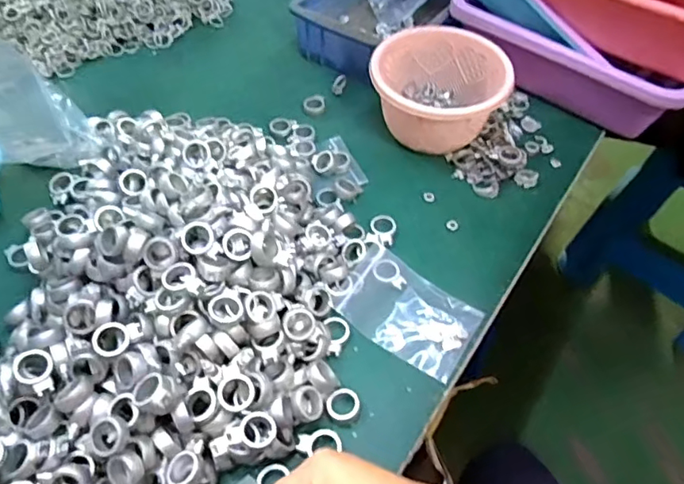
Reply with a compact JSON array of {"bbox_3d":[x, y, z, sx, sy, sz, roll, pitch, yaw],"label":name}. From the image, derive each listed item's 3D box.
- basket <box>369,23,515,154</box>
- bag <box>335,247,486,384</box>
[{"bbox_3d":[0.105,-0.171,0.615,0.142,0.087,0.138,1,51,-1],"label":"basket"},{"bbox_3d":[0.062,0.062,0.482,0.113,0.013,0.080,30,56,20],"label":"bag"}]

